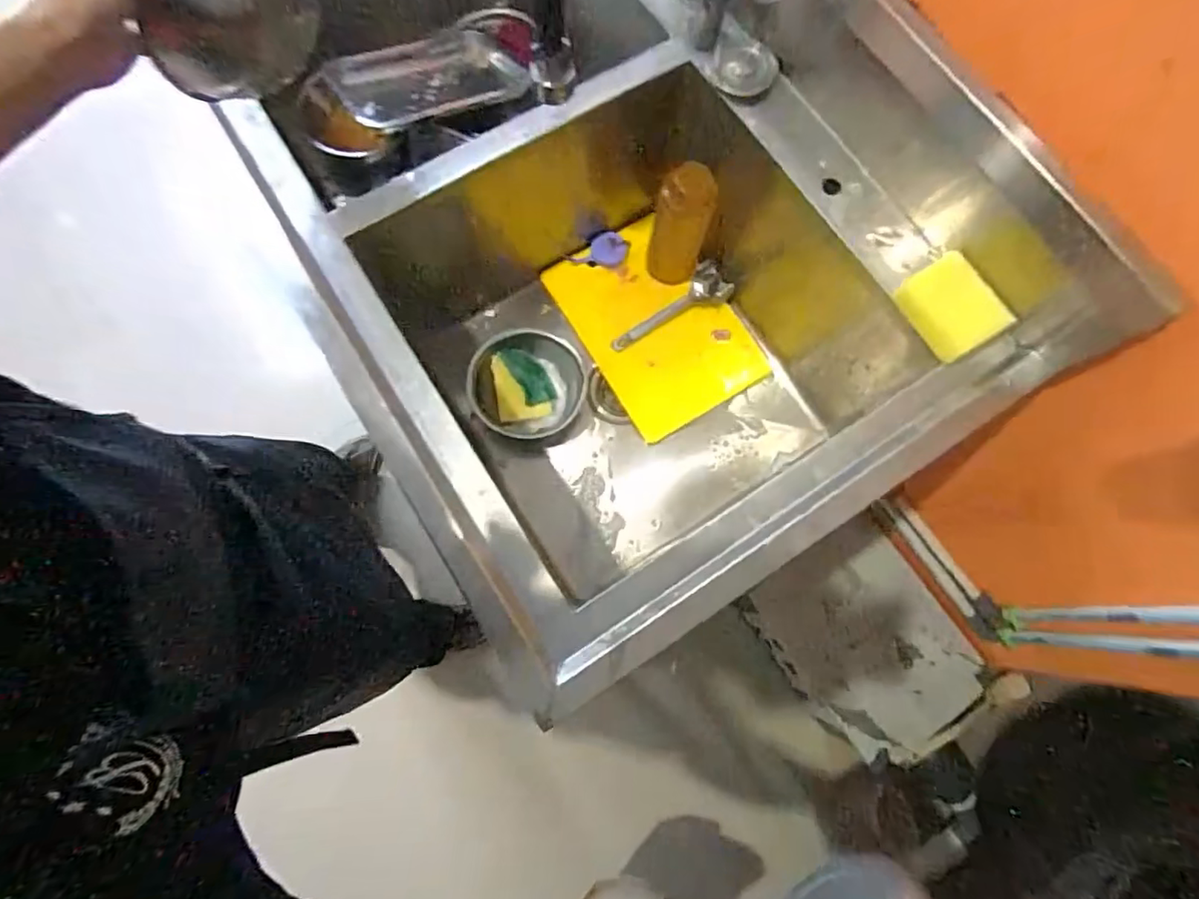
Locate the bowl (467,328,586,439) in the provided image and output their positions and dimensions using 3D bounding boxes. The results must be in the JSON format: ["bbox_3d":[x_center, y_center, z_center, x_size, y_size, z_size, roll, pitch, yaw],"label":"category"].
[{"bbox_3d":[-0.114,-0.100,0.936,0.175,0.063,0.174,0,76,-1],"label":"bowl"}]

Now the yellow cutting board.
[{"bbox_3d":[0.093,-0.210,0.994,0.235,0.018,0.341,-32,82,1],"label":"yellow cutting board"}]

